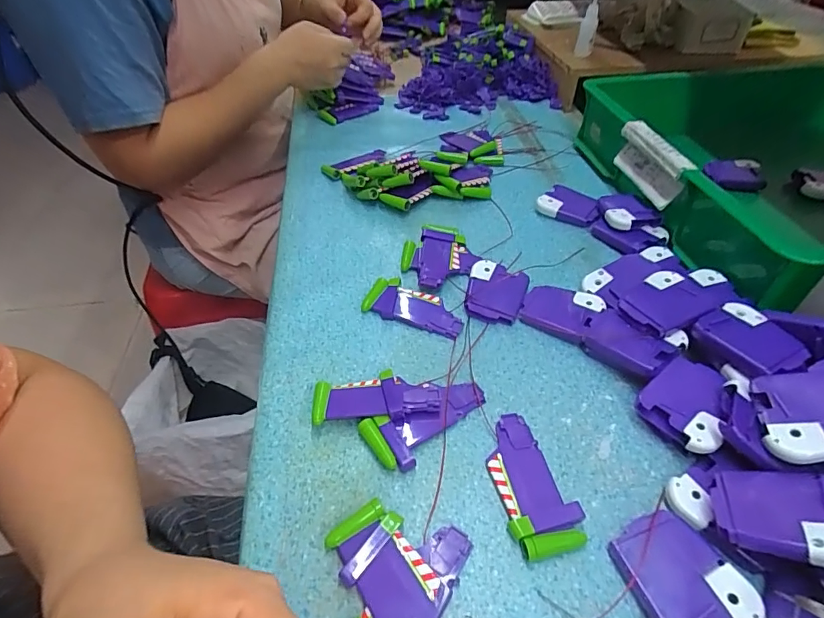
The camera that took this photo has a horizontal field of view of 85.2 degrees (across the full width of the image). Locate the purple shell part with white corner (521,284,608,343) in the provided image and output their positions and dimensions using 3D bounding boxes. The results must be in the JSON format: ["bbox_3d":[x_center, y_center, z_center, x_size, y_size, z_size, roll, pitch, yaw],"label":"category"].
[{"bbox_3d":[0.128,0.000,0.386,0.059,0.015,0.052,28,54,26],"label":"purple shell part with white corner"}]

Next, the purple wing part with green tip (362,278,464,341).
[{"bbox_3d":[0.003,-0.002,0.395,0.090,0.009,0.041,15,49,17],"label":"purple wing part with green tip"}]

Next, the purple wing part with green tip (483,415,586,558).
[{"bbox_3d":[0.071,0.109,0.285,0.043,0.010,0.088,-16,48,-12],"label":"purple wing part with green tip"}]

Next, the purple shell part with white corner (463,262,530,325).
[{"bbox_3d":[0.074,-0.015,0.399,0.050,0.017,0.059,14,49,16],"label":"purple shell part with white corner"}]

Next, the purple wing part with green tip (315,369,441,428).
[{"bbox_3d":[-0.025,0.065,0.325,0.088,0.017,0.039,-5,46,-2],"label":"purple wing part with green tip"}]

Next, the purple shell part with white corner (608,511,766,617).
[{"bbox_3d":[0.143,0.145,0.241,0.048,0.019,0.061,-22,49,-17],"label":"purple shell part with white corner"}]

